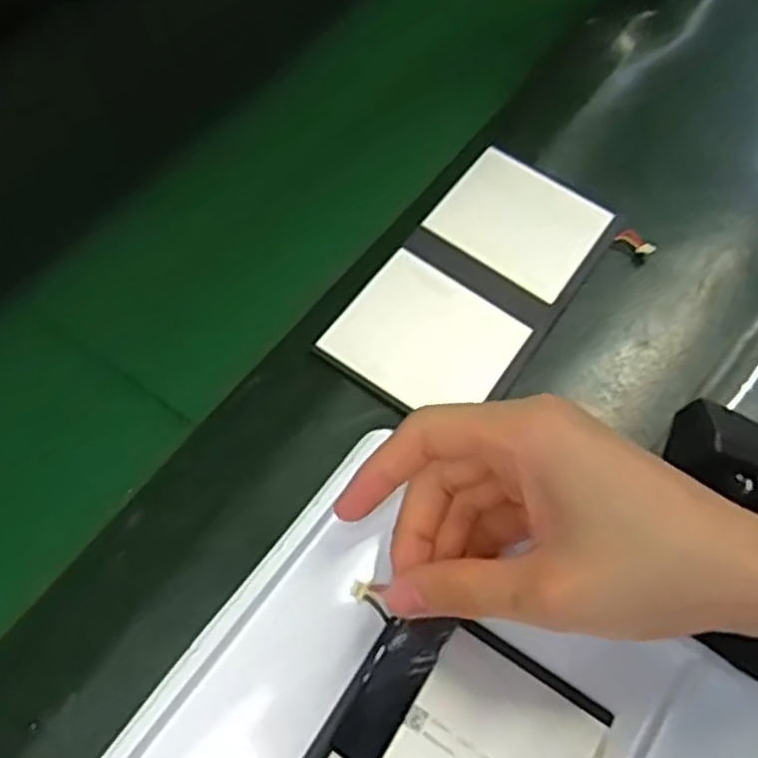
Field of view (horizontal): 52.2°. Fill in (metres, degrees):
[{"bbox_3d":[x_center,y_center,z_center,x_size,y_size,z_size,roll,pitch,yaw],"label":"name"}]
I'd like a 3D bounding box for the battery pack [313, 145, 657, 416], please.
[{"bbox_3d":[0.056,-0.049,0.403,0.098,0.011,0.170,33,63,16],"label":"battery pack"}]

